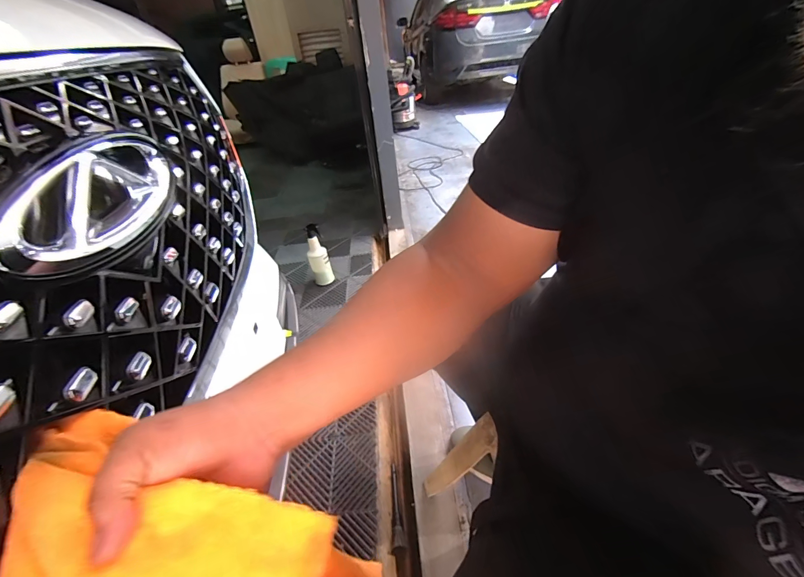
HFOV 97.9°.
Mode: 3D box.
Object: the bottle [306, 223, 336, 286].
[{"bbox_3d":[-0.366,-0.140,1.542,0.091,0.276,0.078,-13,37,-10],"label":"bottle"}]

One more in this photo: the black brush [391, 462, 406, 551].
[{"bbox_3d":[-0.011,0.534,0.874,0.029,0.021,0.201,-5,36,1],"label":"black brush"}]

